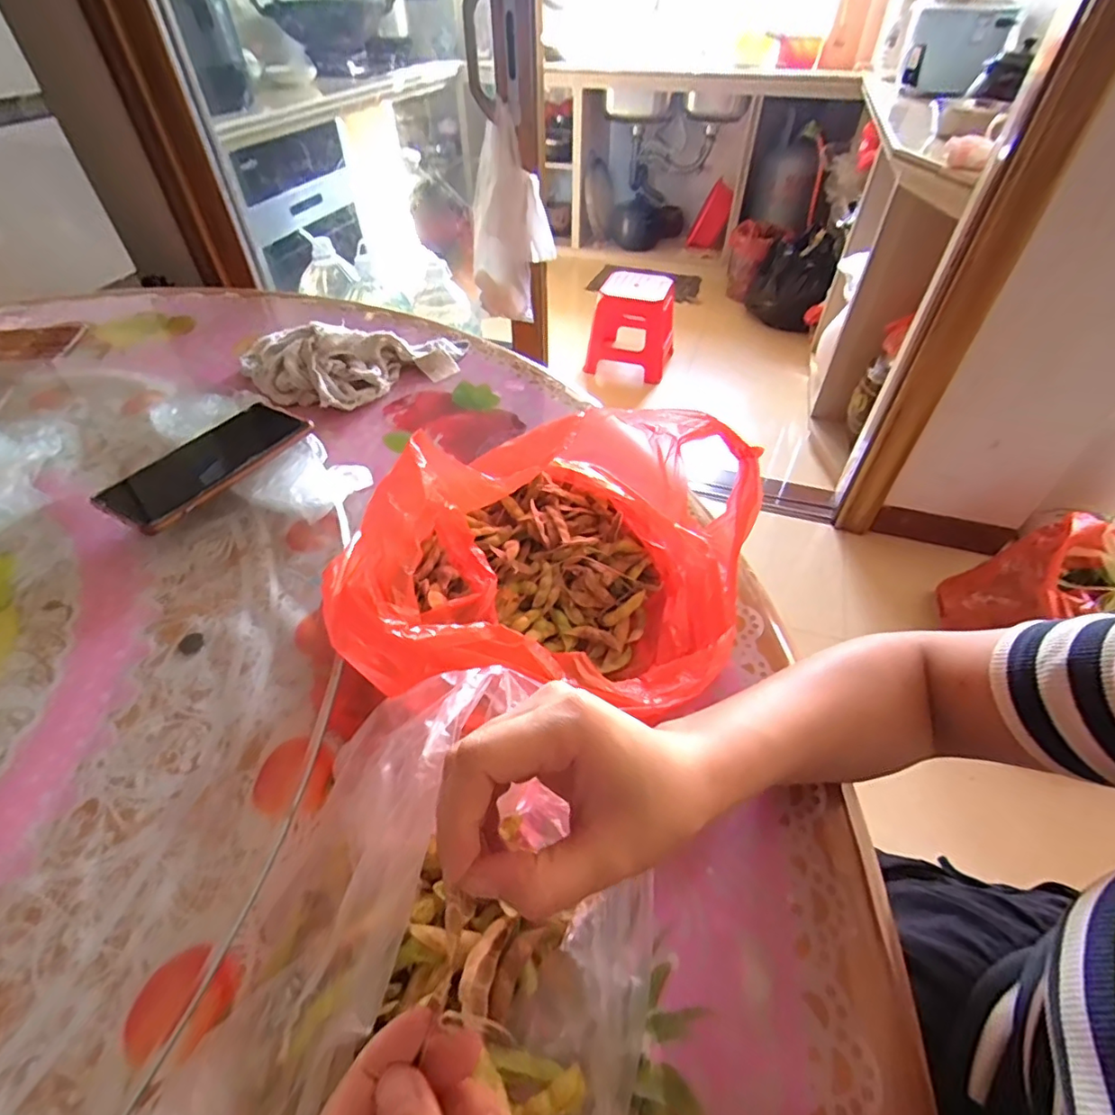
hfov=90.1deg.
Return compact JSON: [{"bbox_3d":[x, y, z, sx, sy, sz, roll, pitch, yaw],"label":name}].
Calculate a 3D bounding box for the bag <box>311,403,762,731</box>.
[{"bbox_3d":[0.010,-0.007,0.369,0.227,0.112,0.249,13,48,13],"label":"bag"}]

